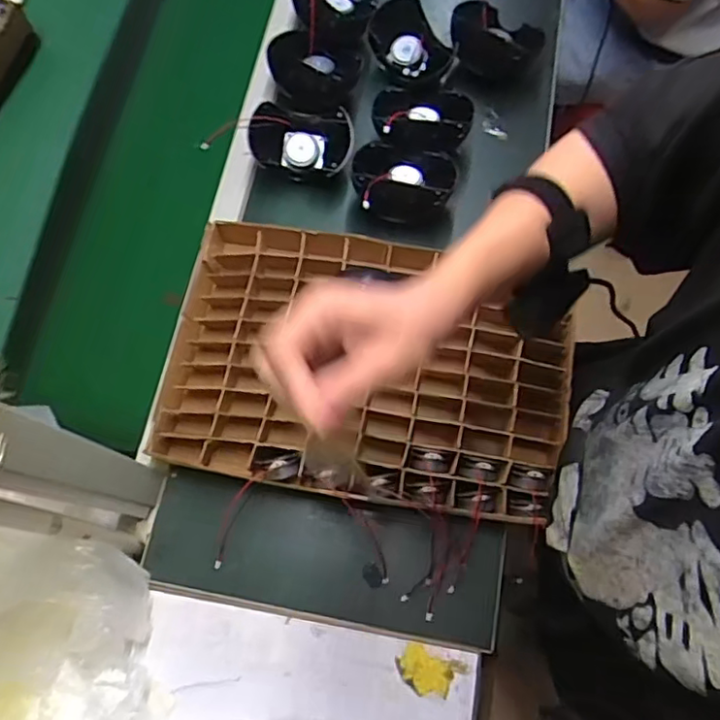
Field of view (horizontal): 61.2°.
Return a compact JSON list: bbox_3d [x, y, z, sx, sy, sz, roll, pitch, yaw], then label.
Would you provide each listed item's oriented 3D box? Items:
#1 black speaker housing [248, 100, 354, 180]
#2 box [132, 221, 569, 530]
[{"bbox_3d":[-0.076,-0.288,0.805,0.133,0.056,0.084,6,71,4],"label":"black speaker housing"},{"bbox_3d":[0.013,0.004,0.723,0.452,0.052,0.303,9,71,4],"label":"box"}]

